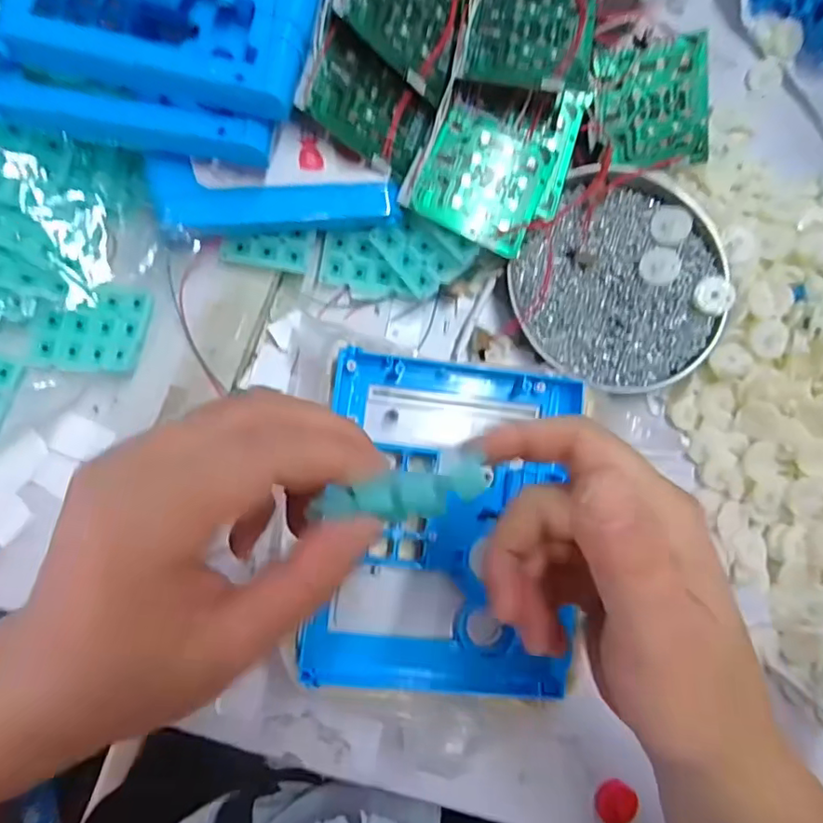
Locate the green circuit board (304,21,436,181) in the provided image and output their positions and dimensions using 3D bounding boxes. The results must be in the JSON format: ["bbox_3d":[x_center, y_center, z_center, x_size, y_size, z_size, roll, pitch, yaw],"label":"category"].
[{"bbox_3d":[-0.020,-0.165,0.302,0.067,0.007,0.053,24,78,-31],"label":"green circuit board"}]

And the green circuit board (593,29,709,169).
[{"bbox_3d":[0.147,-0.186,0.341,0.069,0.005,0.068,-9,107,0],"label":"green circuit board"}]

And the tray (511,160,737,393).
[{"bbox_3d":[0.129,-0.081,0.342,0.122,0.022,0.131,1,83,-6],"label":"tray"}]

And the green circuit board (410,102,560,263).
[{"bbox_3d":[0.043,-0.132,0.321,0.069,0.004,0.071,21,82,-8],"label":"green circuit board"}]

